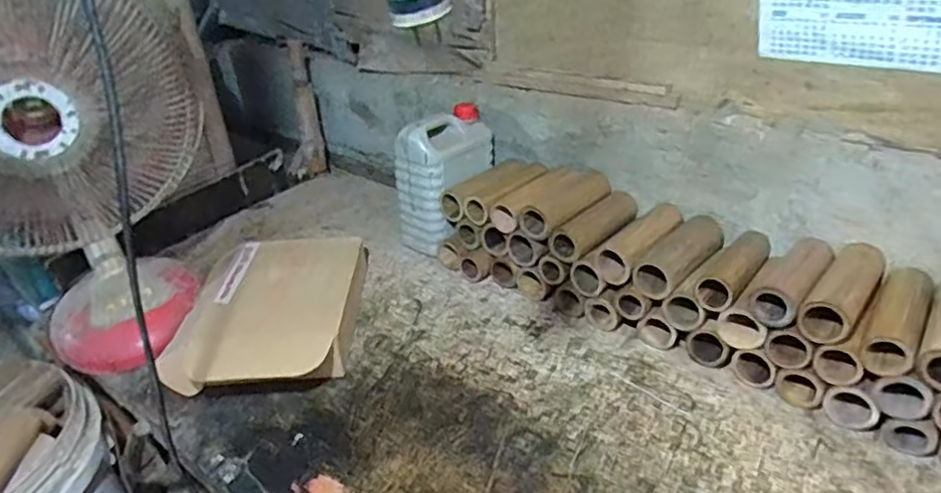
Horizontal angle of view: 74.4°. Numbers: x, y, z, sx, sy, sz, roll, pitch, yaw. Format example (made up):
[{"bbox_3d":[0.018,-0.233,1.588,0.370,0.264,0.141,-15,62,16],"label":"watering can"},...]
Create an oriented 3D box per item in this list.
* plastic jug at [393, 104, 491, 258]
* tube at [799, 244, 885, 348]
[{"bbox_3d":[-0.040,-0.119,1.118,0.105,0.233,0.172,17,36,32],"label":"plastic jug"},{"bbox_3d":[0.463,0.054,0.764,0.056,0.052,0.179,21,38,37],"label":"tube"}]

